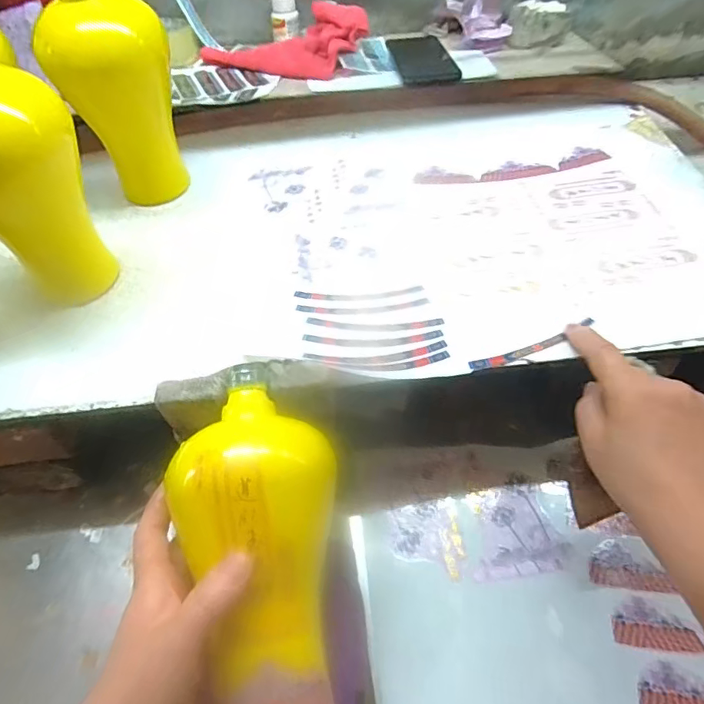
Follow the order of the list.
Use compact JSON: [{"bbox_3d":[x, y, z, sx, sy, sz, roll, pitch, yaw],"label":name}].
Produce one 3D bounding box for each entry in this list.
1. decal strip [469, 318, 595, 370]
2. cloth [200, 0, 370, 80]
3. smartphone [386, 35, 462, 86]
[{"bbox_3d":[0.140,-0.005,0.386,0.108,0.004,0.011,-20,56,-10],"label":"decal strip"},{"bbox_3d":[-0.090,-0.429,0.687,0.194,0.047,0.138,29,61,19],"label":"cloth"},{"bbox_3d":[0.093,-0.404,0.692,0.074,0.007,0.192,-6,47,-2],"label":"smartphone"}]

